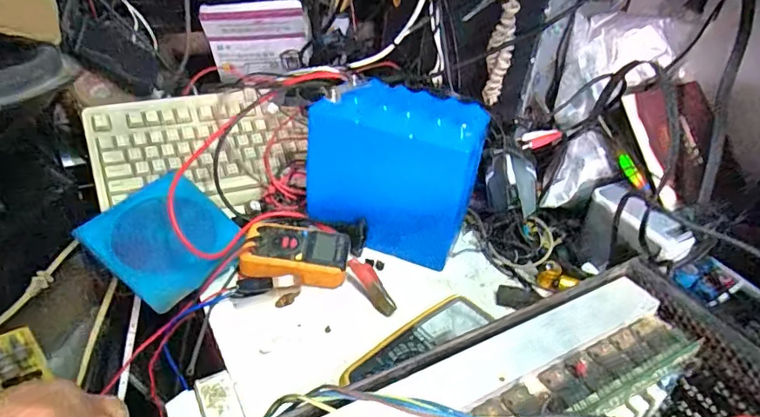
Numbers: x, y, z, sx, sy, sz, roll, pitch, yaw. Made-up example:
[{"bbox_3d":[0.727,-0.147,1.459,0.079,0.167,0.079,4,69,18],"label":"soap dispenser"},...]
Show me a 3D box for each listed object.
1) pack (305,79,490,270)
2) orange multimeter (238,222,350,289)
[{"bbox_3d":[0.013,-0.044,0.595,0.187,0.175,0.084,13,34,10],"label":"pack"},{"bbox_3d":[-0.092,0.052,0.559,0.110,0.033,0.066,4,33,-4],"label":"orange multimeter"}]

